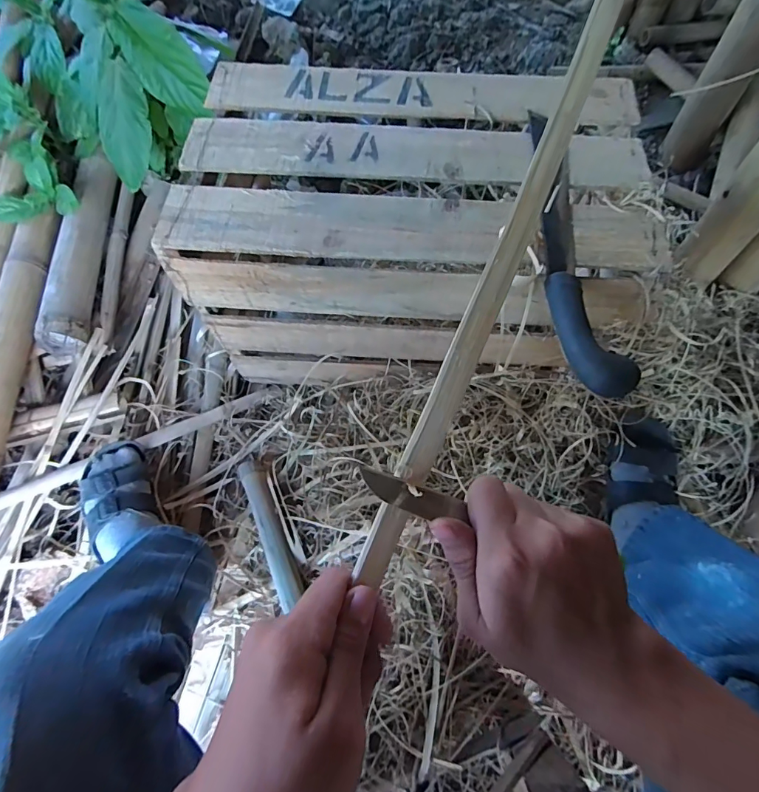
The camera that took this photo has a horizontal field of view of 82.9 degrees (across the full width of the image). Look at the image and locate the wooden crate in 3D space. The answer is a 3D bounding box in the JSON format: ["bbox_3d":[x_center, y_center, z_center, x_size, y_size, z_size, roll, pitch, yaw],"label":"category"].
[{"bbox_3d":[0.042,-0.234,0.681,0.590,0.312,0.362,2,65,2],"label":"wooden crate"}]

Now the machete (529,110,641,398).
[{"bbox_3d":[0.207,-0.178,0.488,0.070,0.028,0.383,-4,65,-1],"label":"machete"}]

